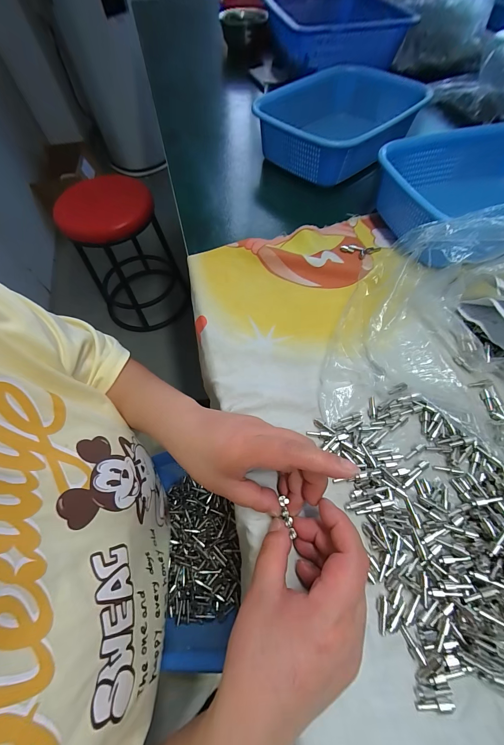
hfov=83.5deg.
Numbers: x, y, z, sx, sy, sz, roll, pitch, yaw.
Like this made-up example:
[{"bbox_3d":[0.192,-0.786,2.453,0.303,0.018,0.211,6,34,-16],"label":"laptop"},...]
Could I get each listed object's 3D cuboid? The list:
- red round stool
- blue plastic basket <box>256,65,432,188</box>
[{"bbox_3d":[-0.511,-0.475,1.158,0.350,0.507,0.433,-21,63,-9],"label":"red round stool"},{"bbox_3d":[0.167,-0.434,0.483,0.297,0.079,0.200,-40,67,-16],"label":"blue plastic basket"}]

